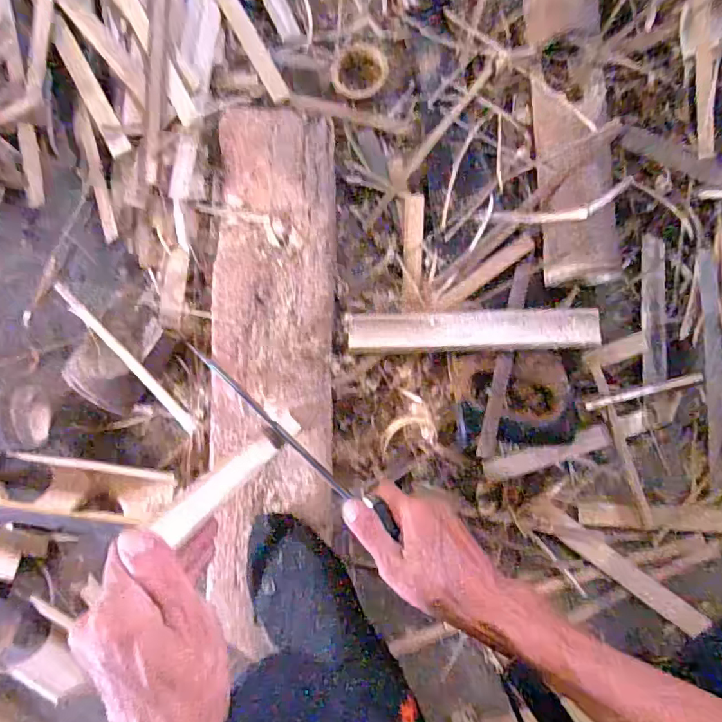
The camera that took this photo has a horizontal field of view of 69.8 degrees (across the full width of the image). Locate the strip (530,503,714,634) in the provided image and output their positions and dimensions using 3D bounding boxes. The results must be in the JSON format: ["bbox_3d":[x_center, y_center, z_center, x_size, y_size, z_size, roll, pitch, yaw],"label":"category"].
[{"bbox_3d":[0.261,0.210,0.527,0.202,0.006,0.026,37,91,4],"label":"strip"}]

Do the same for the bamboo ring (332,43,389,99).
[{"bbox_3d":[-0.001,-0.306,0.543,0.058,0.008,0.059,0,89,4],"label":"bamboo ring"}]

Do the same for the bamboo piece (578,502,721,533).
[{"bbox_3d":[0.297,0.158,0.522,0.148,0.007,0.024,1,89,4],"label":"bamboo piece"}]

